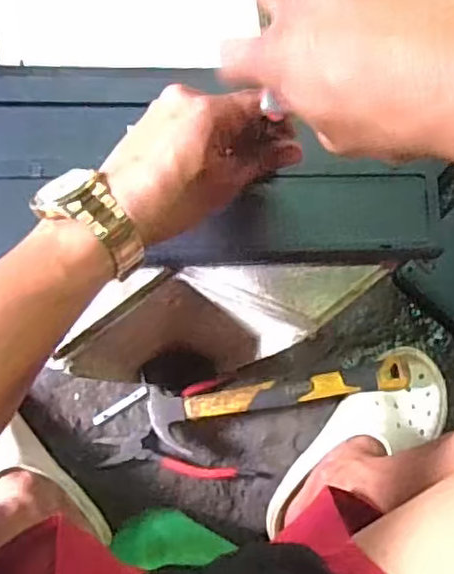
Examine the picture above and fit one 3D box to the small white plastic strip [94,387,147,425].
[{"bbox_3d":[-0.117,0.131,0.706,0.066,0.009,0.009,-32,89,-9],"label":"small white plastic strip"}]

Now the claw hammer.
[{"bbox_3d":[0.056,0.127,0.690,0.279,0.066,0.076,-6,85,-8],"label":"claw hammer"}]

